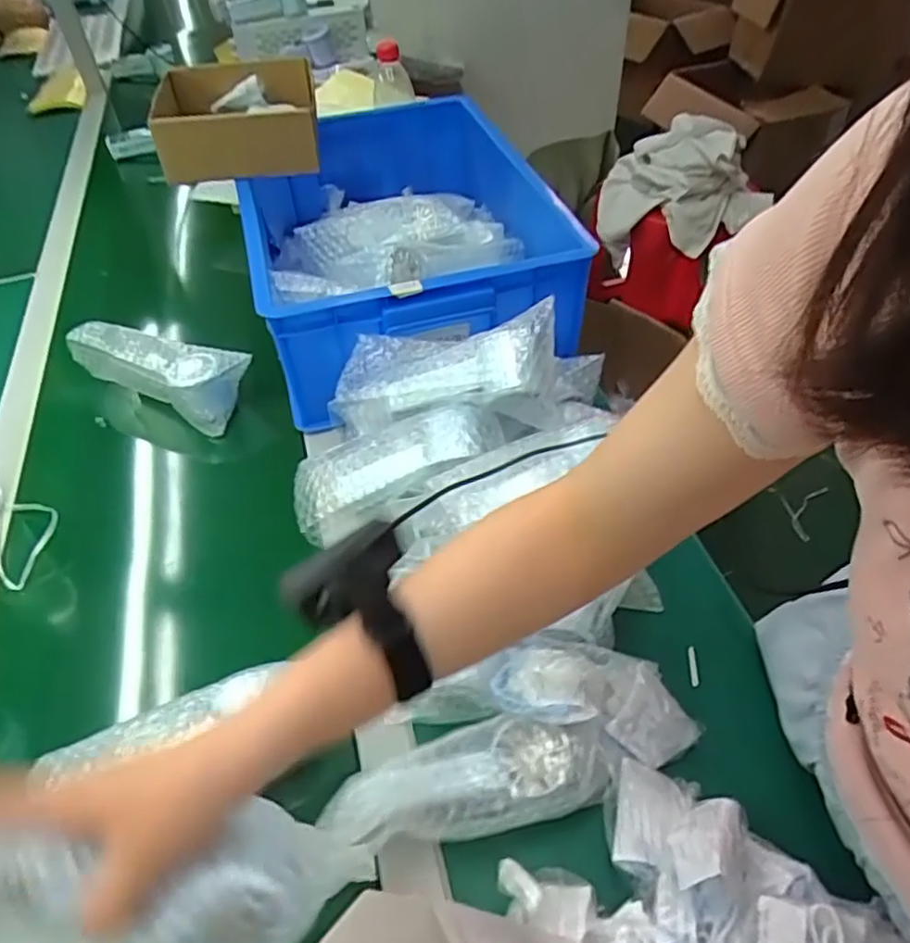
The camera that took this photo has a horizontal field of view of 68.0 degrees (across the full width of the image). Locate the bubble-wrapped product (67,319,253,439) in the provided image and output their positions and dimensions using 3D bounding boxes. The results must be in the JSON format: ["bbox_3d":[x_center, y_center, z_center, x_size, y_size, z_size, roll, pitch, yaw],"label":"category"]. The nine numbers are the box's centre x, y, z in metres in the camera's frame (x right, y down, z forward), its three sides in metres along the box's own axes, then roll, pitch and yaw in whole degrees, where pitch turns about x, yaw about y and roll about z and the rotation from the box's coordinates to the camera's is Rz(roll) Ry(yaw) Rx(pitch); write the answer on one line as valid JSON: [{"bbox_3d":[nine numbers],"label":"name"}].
[{"bbox_3d":[-0.340,-0.116,0.781,0.204,0.068,0.068,18,52,13],"label":"bubble-wrapped product"}]

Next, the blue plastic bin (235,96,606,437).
[{"bbox_3d":[-0.064,-0.293,0.833,0.353,0.151,0.421,-13,51,-12],"label":"blue plastic bin"}]

